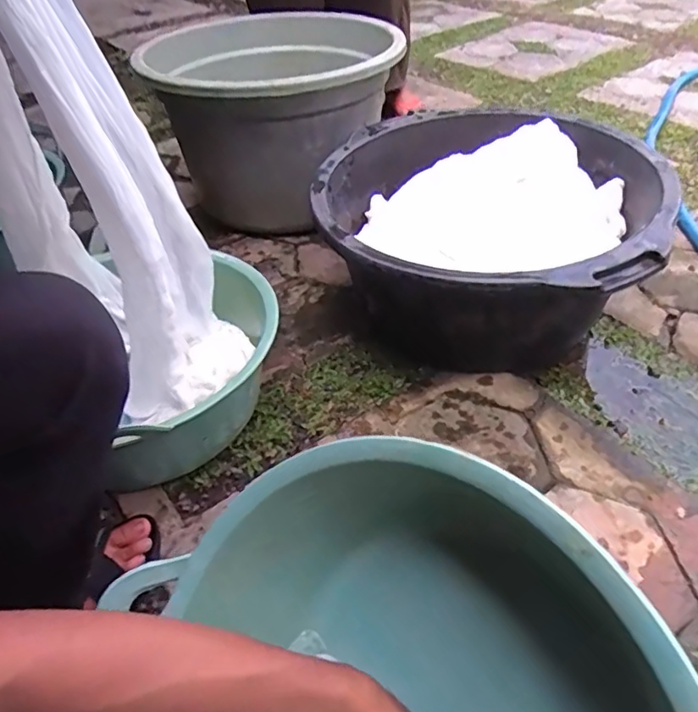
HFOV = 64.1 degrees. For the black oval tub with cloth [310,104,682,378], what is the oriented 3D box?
[{"bbox_3d":[0.208,-0.194,0.916,0.487,0.244,0.501,4,45,9],"label":"black oval tub with cloth"}]

